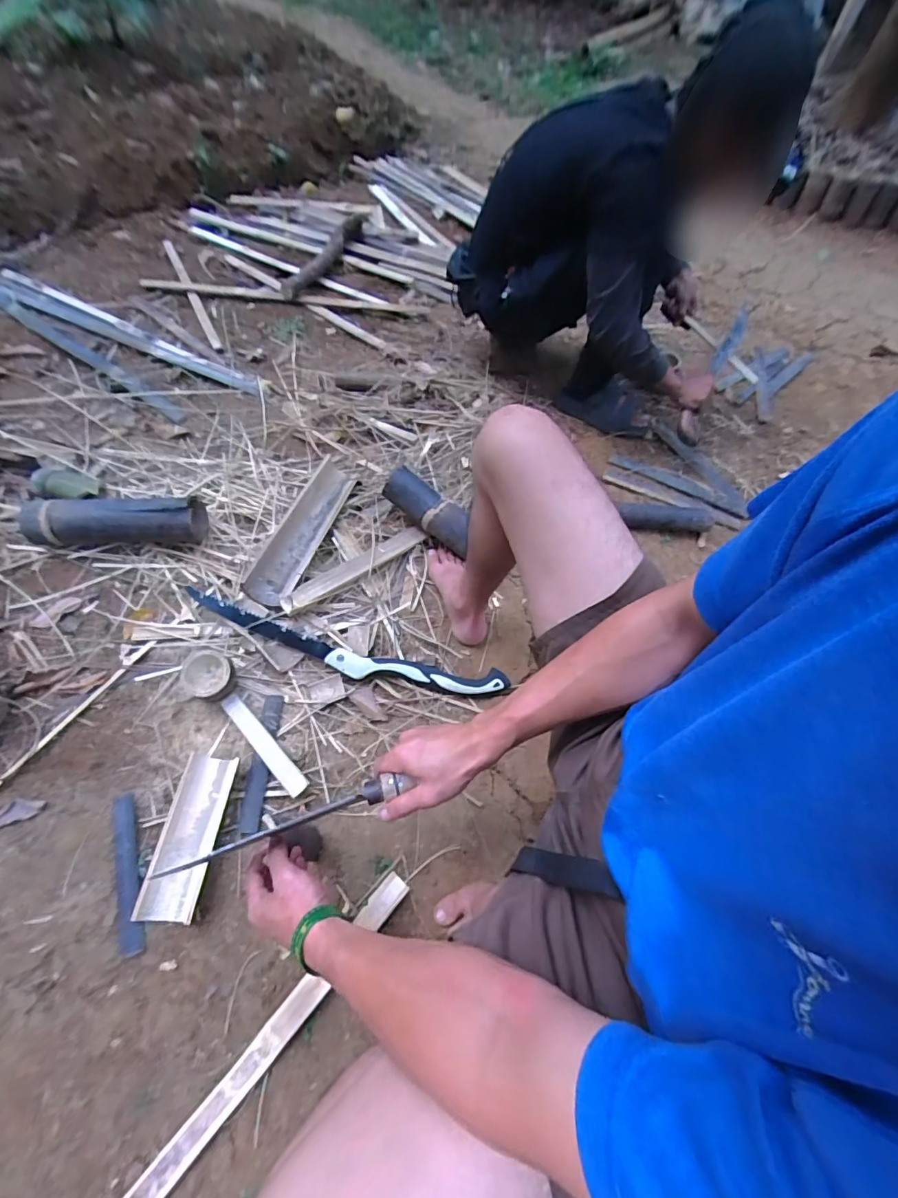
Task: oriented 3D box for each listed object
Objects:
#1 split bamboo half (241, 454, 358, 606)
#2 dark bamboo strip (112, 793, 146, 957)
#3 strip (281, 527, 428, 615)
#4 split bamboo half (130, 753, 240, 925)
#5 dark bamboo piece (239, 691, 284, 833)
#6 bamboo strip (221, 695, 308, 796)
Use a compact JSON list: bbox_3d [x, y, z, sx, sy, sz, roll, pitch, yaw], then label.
[{"bbox_3d":[-0.305,-0.153,0.987,0.099,0.037,0.404,15,56,4],"label":"split bamboo half"},{"bbox_3d":[-0.465,0.390,0.675,0.030,0.011,0.217,-20,62,-13],"label":"dark bamboo strip"},{"bbox_3d":[-0.189,-0.069,0.954,0.339,0.017,0.051,-32,67,-31],"label":"strip"},{"bbox_3d":[-0.384,0.344,0.689,0.070,0.027,0.215,4,59,1],"label":"split bamboo half"},{"bbox_3d":[-0.305,0.260,0.760,0.031,0.009,0.215,1,59,-1],"label":"dark bamboo piece"},{"bbox_3d":[-0.308,0.239,0.772,0.213,0.013,0.031,40,66,20],"label":"bamboo strip"}]

